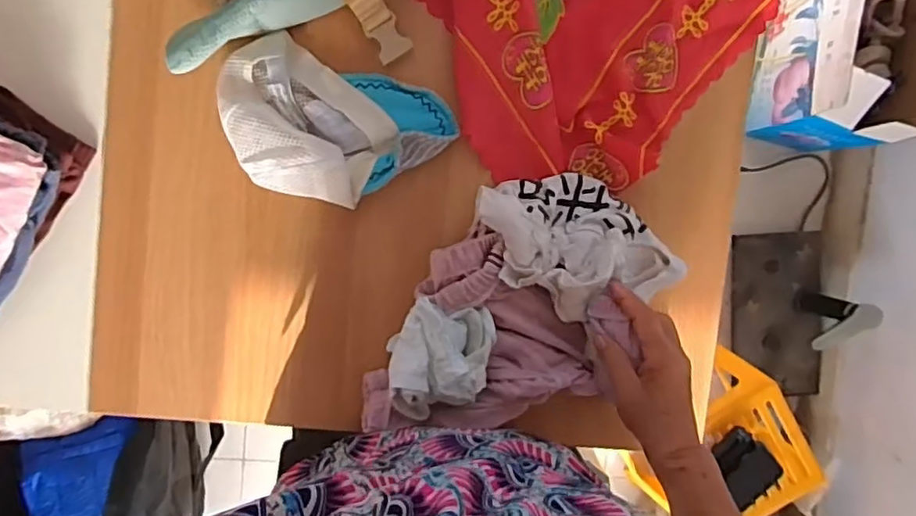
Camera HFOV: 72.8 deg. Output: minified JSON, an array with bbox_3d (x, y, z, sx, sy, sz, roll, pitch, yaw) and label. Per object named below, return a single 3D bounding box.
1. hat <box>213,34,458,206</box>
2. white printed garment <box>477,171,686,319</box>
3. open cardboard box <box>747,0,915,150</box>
[{"bbox_3d":[-0.115,-0.114,0.556,0.207,0.036,0.130,19,93,-6],"label":"hat"},{"bbox_3d":[0.109,-0.018,0.567,0.151,0.053,0.136,-20,96,-3],"label":"white printed garment"},{"bbox_3d":[0.741,-0.425,1.174,0.206,0.287,0.411,11,94,-6],"label":"open cardboard box"}]

